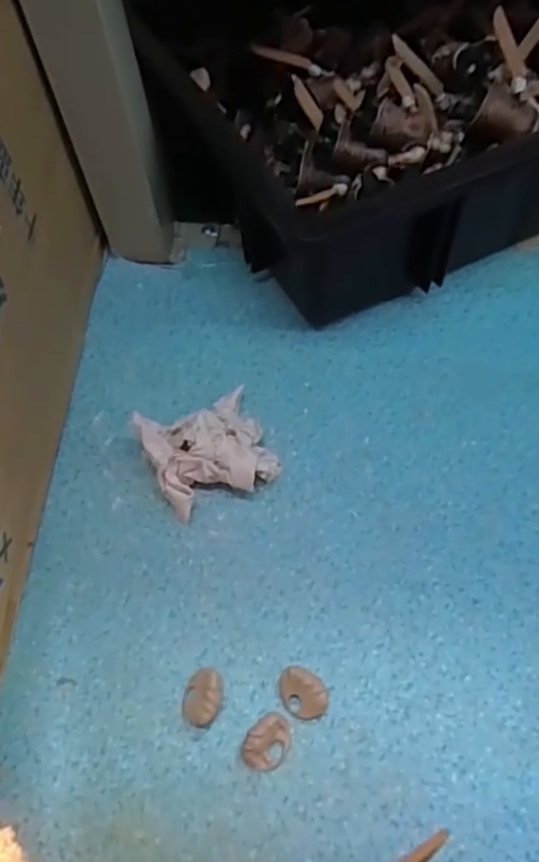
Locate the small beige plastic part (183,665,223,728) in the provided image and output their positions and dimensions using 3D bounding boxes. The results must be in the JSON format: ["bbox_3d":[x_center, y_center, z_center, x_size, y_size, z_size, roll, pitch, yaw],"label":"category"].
[{"bbox_3d":[-0.031,0.123,0.292,0.018,0.008,0.025,4,60,7],"label":"small beige plastic part"}]

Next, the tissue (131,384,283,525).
[{"bbox_3d":[-0.032,0.010,0.342,0.063,0.034,0.058,-26,61,-10],"label":"tissue"}]

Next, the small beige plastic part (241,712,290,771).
[{"bbox_3d":[-0.001,0.138,0.281,0.018,0.007,0.024,25,65,17],"label":"small beige plastic part"}]

